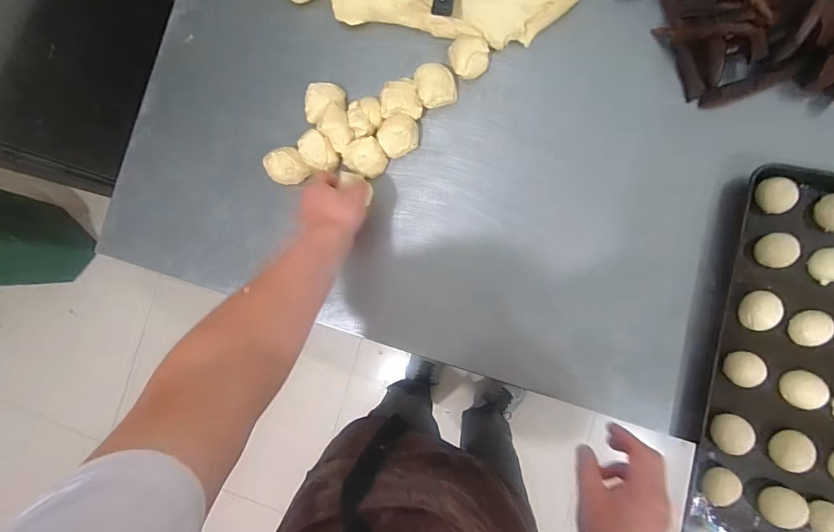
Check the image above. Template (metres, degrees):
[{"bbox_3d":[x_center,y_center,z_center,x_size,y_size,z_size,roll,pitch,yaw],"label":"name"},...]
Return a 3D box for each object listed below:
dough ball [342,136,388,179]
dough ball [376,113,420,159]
[{"bbox_3d":[-0.076,-0.159,0.595,0.055,0.031,0.053,0,87,7],"label":"dough ball"},{"bbox_3d":[-0.027,-0.191,0.595,0.059,0.030,0.054,-1,84,7],"label":"dough ball"}]

